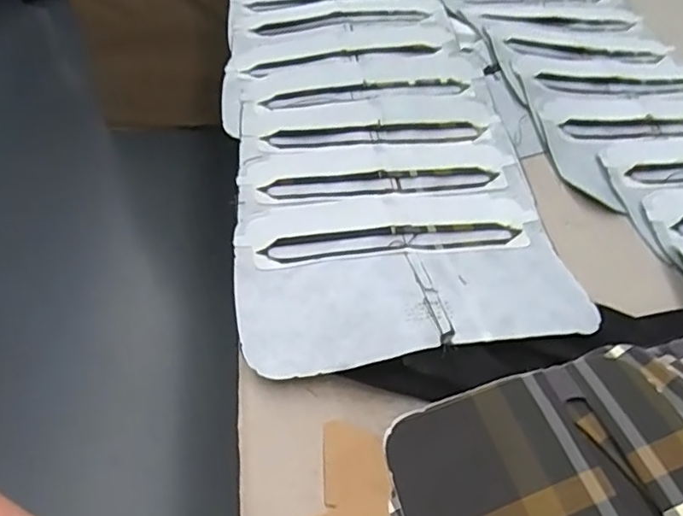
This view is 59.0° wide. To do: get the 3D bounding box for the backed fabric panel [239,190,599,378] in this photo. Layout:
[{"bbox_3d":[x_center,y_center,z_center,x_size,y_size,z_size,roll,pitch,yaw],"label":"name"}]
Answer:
[{"bbox_3d":[0.038,0.006,0.352,0.193,0.018,0.127,-7,48,-9],"label":"backed fabric panel"}]

